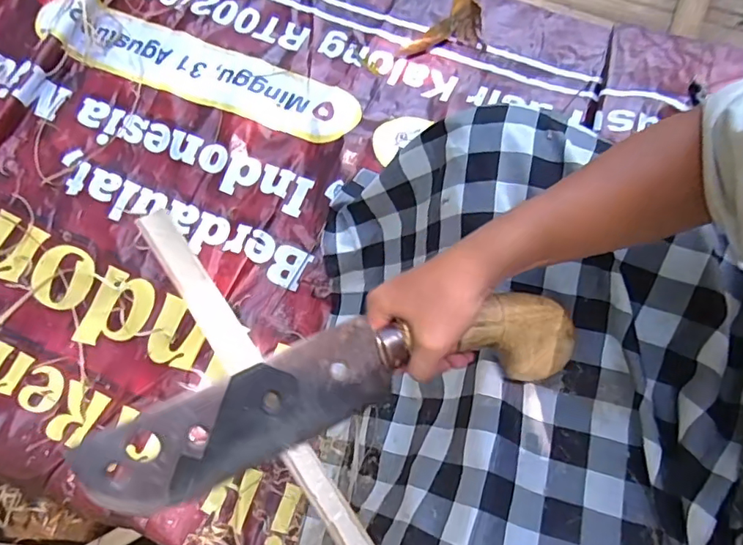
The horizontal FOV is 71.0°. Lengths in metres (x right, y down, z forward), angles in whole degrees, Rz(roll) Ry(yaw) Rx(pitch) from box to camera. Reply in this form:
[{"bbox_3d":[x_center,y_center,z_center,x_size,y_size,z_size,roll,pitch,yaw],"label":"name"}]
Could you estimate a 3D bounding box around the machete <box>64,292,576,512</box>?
[{"bbox_3d":[-0.016,0.083,0.393,0.365,0.038,0.082,-15,98,-16],"label":"machete"}]

